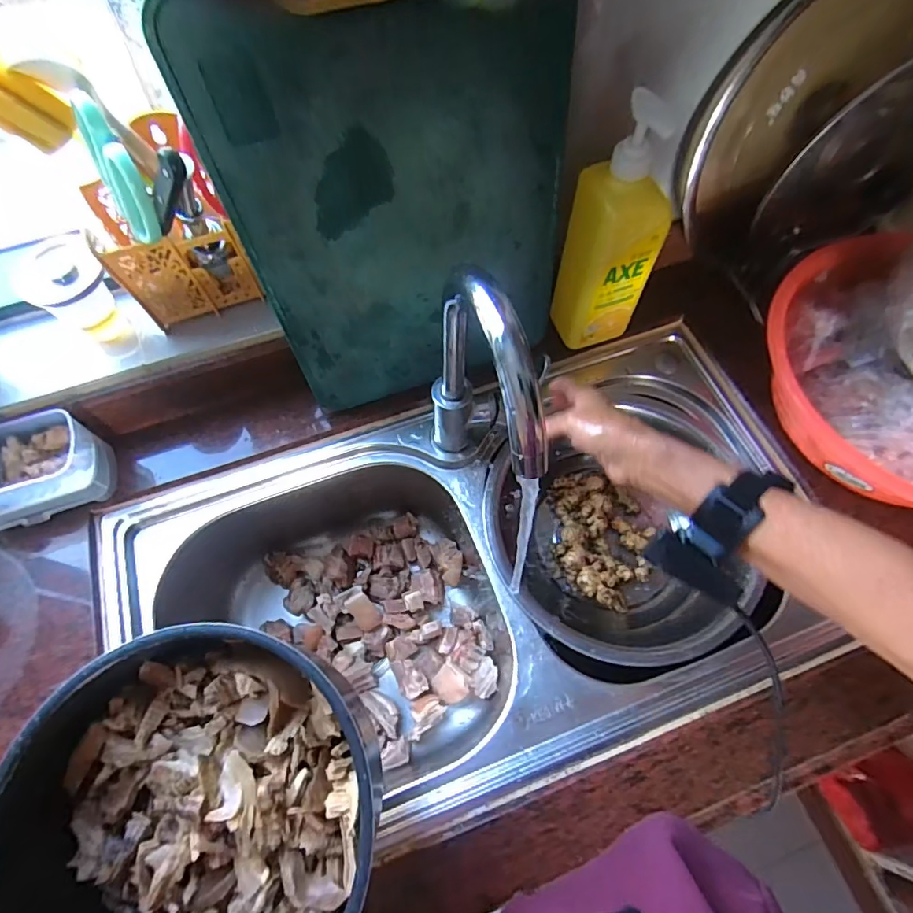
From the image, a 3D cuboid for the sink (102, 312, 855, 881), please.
[{"bbox_3d":[0.024,0.161,0.628,0.744,0.215,0.420,-20,62,-8],"label":"sink"}]

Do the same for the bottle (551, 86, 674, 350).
[{"bbox_3d":[0.162,-0.228,0.537,0.083,0.256,0.071,-21,62,-9],"label":"bottle"}]

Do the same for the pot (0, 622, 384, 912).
[{"bbox_3d":[-0.168,0.241,0.332,0.229,0.109,0.216,-1,61,2],"label":"pot"}]

